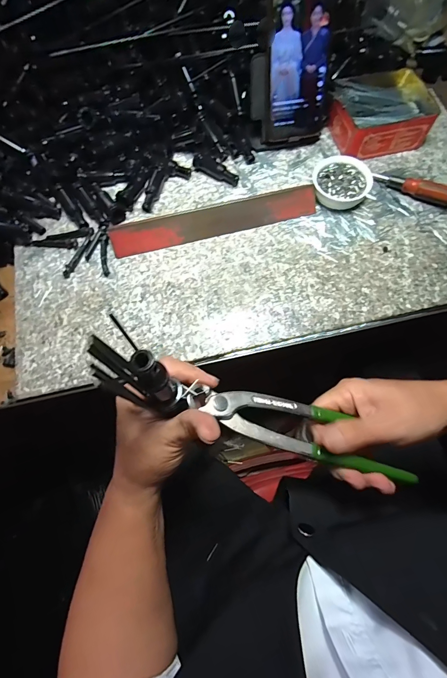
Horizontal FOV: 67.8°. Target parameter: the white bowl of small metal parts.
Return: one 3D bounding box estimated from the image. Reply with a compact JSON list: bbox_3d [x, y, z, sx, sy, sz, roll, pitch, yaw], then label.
[{"bbox_3d":[0.151,-0.202,0.431,0.070,0.025,0.071,0,70,0],"label":"white bowl of small metal parts"}]

